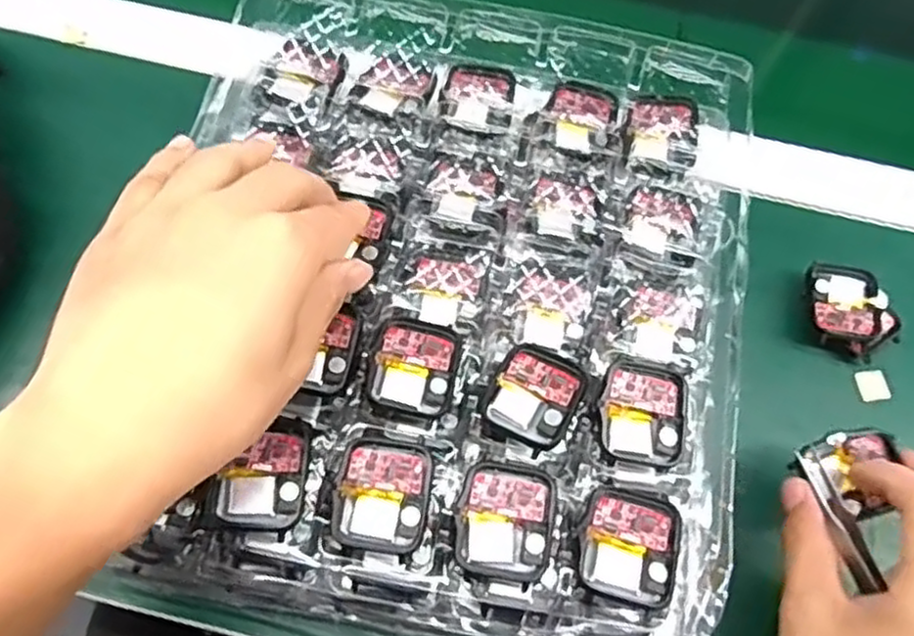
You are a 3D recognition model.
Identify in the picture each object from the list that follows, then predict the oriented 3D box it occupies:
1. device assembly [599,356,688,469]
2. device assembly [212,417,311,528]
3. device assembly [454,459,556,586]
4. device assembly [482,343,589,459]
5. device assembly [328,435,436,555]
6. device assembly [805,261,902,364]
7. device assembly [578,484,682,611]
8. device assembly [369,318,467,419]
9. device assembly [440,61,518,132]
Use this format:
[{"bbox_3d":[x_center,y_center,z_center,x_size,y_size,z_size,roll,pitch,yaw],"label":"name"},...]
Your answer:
[{"bbox_3d":[0.080,0.041,0.308,0.037,0.013,0.043,13,67,2],"label":"device assembly"},{"bbox_3d":[-0.077,0.062,0.287,0.034,0.006,0.042,6,67,-1],"label":"device assembly"},{"bbox_3d":[0.020,0.079,0.280,0.037,0.005,0.042,10,67,1],"label":"device assembly"},{"bbox_3d":[0.034,0.034,0.308,0.036,0.012,0.042,29,69,9],"label":"device assembly"},{"bbox_3d":[-0.029,0.071,0.285,0.036,0.010,0.042,10,67,1],"label":"device assembly"},{"bbox_3d":[0.215,-0.003,0.389,0.050,0.020,0.045,13,67,2],"label":"device assembly"},{"bbox_3d":[0.067,0.090,0.282,0.037,0.015,0.041,16,67,3],"label":"device assembly"},{"bbox_3d":[-0.018,0.021,0.311,0.036,0.006,0.041,13,67,2],"label":"device assembly"},{"bbox_3d":[0.011,-0.114,0.377,0.037,0.010,0.039,13,90,-3],"label":"device assembly"}]

